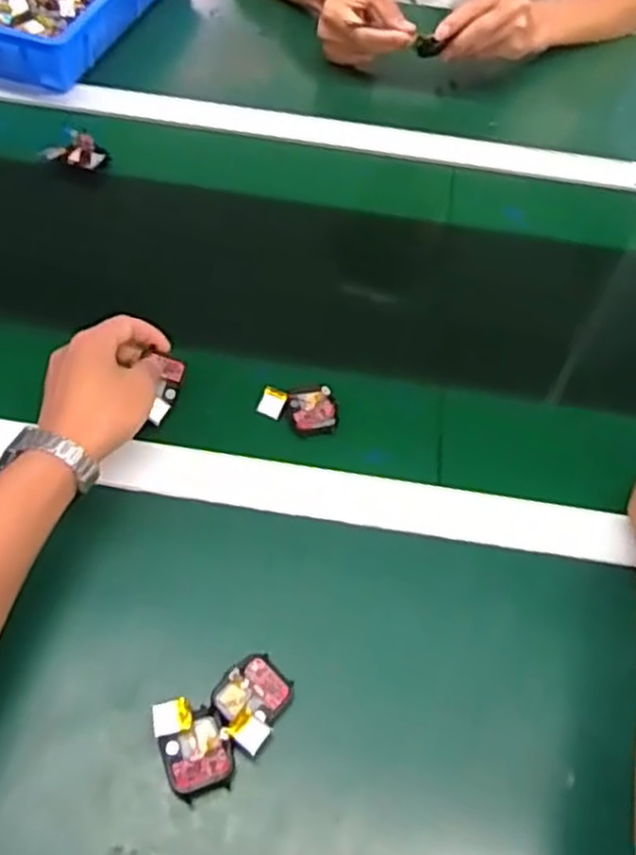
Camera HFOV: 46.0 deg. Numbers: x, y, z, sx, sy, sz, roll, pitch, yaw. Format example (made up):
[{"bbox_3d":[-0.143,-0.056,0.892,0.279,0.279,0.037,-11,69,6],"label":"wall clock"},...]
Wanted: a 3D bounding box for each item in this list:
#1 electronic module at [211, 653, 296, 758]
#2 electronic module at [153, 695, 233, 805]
[{"bbox_3d":[-0.040,0.166,0.454,0.041,0.018,0.051,30,58,15],"label":"electronic module"},{"bbox_3d":[-0.073,0.186,0.438,0.038,0.013,0.053,-18,59,-17],"label":"electronic module"}]

